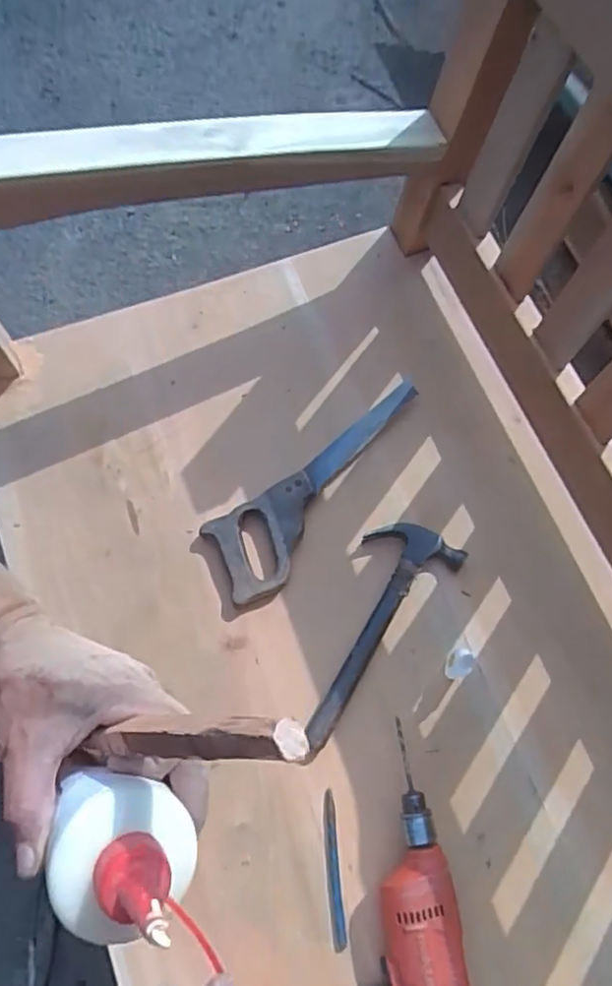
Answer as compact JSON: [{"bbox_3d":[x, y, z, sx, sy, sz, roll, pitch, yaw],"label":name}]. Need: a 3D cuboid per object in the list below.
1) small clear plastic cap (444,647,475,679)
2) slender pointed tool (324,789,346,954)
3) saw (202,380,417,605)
[{"bbox_3d":[0.172,0.191,0.749,0.026,0.067,0.031,-23,73,-8],"label":"small clear plastic cap"},{"bbox_3d":[0.029,0.394,0.698,0.014,0.009,0.143,-4,71,-2],"label":"slender pointed tool"},{"bbox_3d":[0.033,-0.006,0.827,0.339,0.030,0.114,-36,75,-12],"label":"saw"}]

